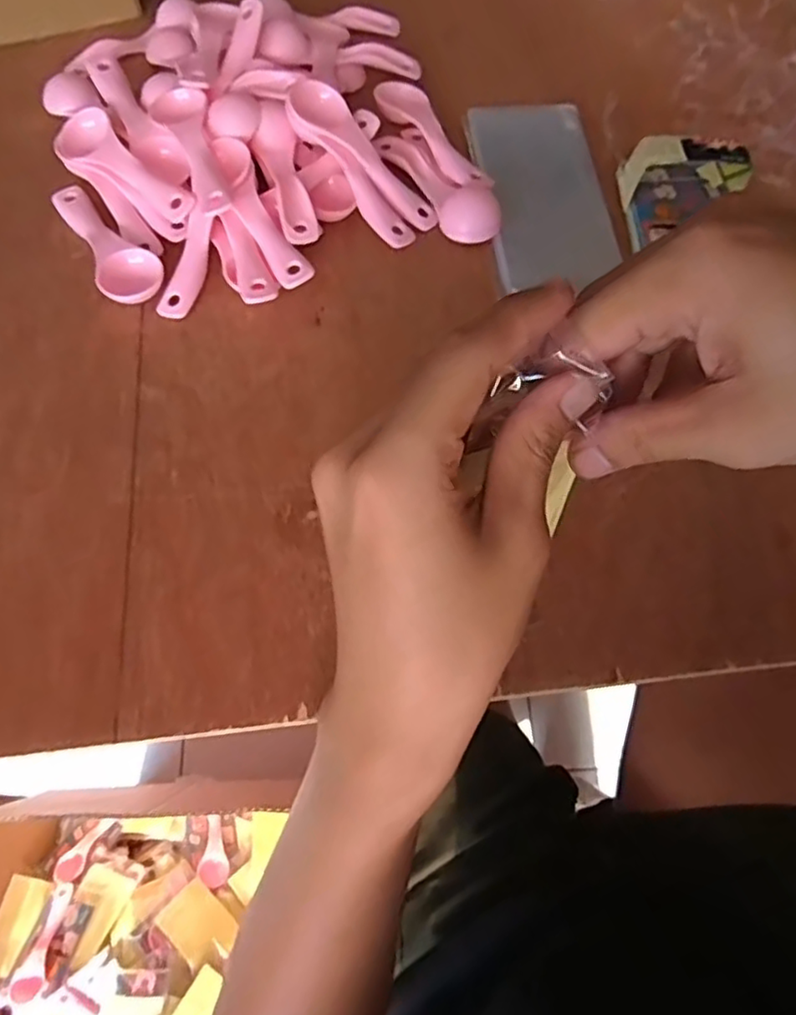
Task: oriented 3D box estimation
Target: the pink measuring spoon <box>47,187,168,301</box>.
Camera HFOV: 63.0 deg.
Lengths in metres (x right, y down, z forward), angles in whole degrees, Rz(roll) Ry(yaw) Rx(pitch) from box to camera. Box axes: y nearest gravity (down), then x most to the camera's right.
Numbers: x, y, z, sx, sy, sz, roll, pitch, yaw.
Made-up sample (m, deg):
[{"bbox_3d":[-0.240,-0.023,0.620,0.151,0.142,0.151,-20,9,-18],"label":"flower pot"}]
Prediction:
[{"bbox_3d":[-0.174,-0.158,0.380,0.034,0.017,0.107,-33,69,-15],"label":"pink measuring spoon"}]

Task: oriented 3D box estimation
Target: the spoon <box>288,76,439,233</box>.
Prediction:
[{"bbox_3d":[-0.021,-0.210,0.391,0.113,0.012,0.032,46,71,-7],"label":"spoon"}]

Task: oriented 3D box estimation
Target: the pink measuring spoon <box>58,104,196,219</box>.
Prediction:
[{"bbox_3d":[-0.166,-0.199,0.392,0.034,0.025,0.109,-39,71,-17],"label":"pink measuring spoon"}]

